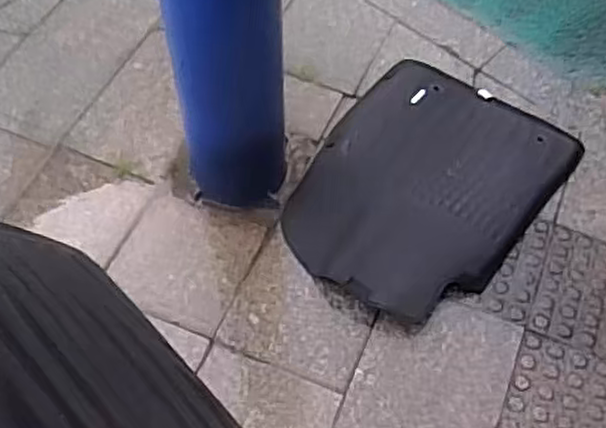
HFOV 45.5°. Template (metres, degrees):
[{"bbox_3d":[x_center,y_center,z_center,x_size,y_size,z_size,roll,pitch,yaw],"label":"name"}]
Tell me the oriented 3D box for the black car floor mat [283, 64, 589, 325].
[{"bbox_3d":[0.297,-0.090,1.756,0.557,0.103,0.725,33,64,18],"label":"black car floor mat"}]

